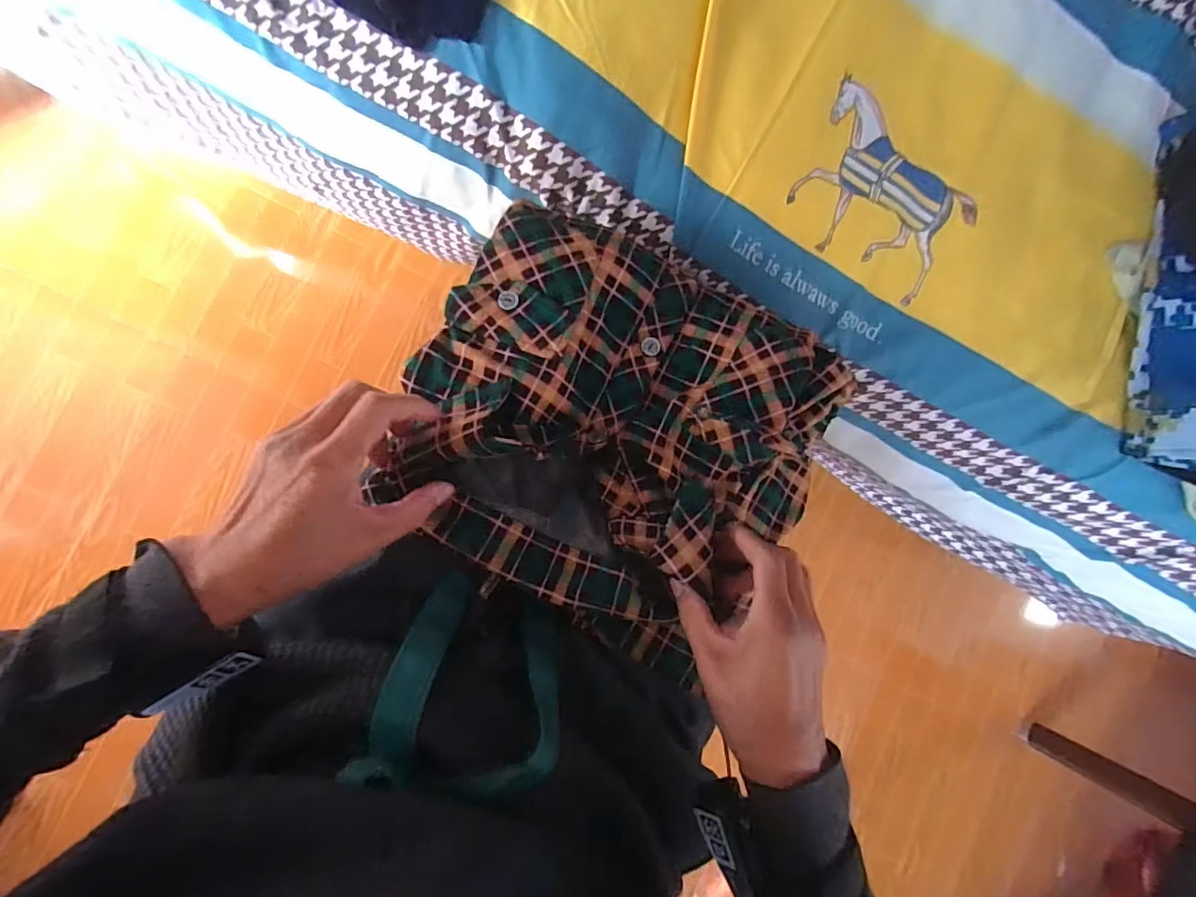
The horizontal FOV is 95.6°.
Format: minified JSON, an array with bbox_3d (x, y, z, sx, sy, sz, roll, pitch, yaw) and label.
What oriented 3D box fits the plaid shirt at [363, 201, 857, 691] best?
[{"bbox_3d":[0.021,-0.014,0.394,0.302,0.062,0.278,29,85,-7],"label":"plaid shirt"}]

